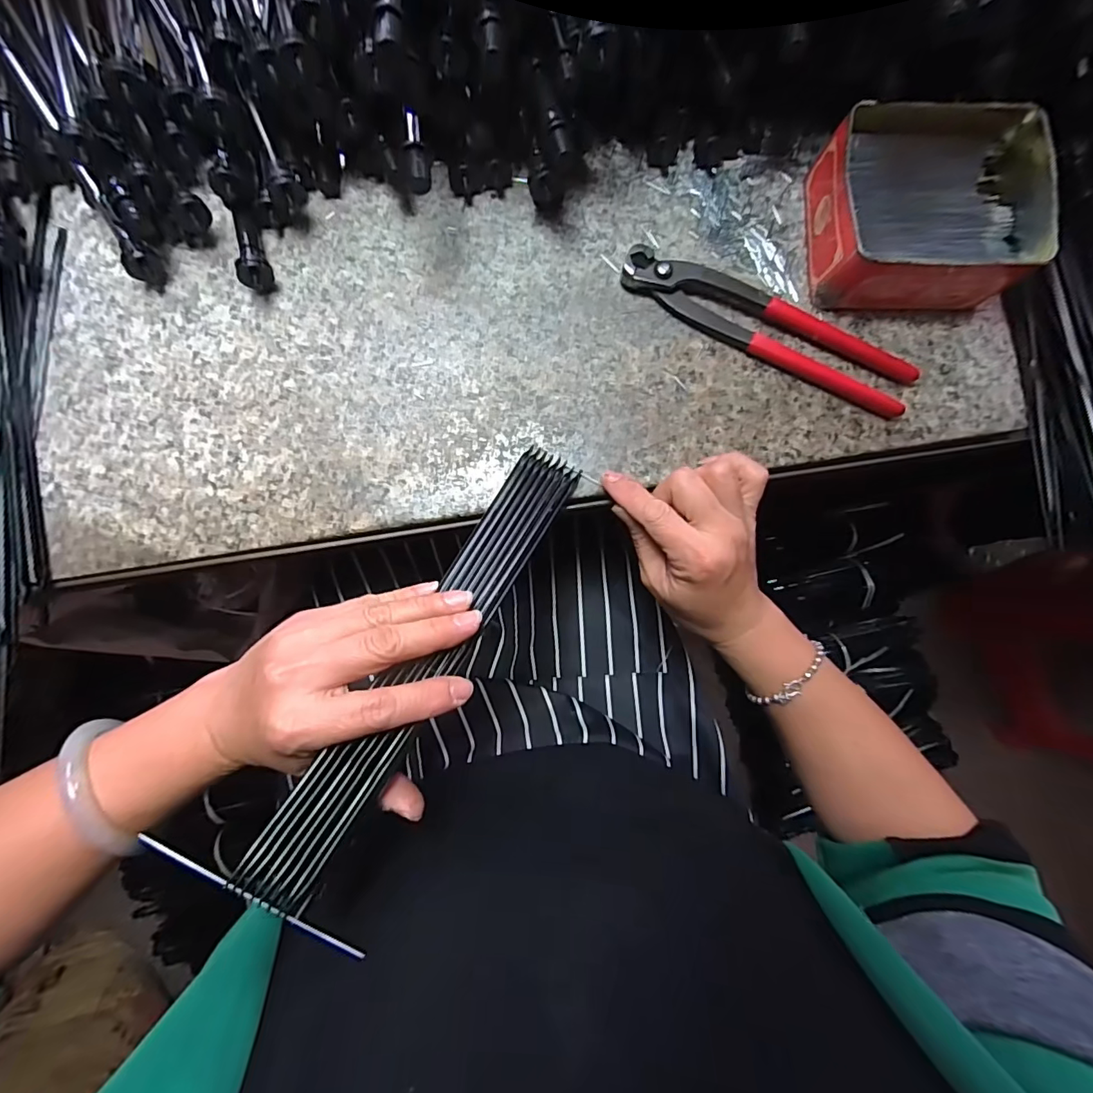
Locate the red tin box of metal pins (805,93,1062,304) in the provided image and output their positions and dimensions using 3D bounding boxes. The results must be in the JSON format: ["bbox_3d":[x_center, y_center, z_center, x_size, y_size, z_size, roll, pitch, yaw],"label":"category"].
[{"bbox_3d":[0.229,-0.203,0.298,0.126,0.048,0.098,-5,87,-2],"label":"red tin box of metal pins"}]

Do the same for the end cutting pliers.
[{"bbox_3d":[0.139,-0.138,0.310,0.193,0.014,0.034,25,87,0],"label":"end cutting pliers"}]

